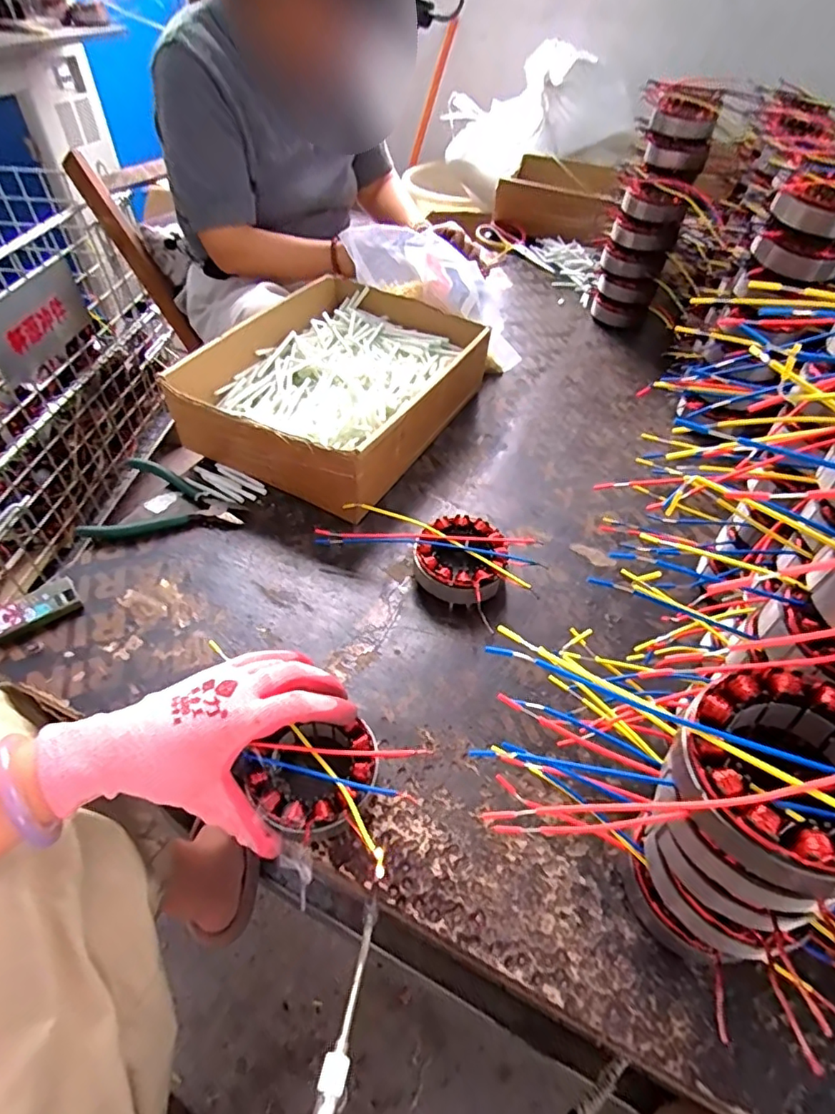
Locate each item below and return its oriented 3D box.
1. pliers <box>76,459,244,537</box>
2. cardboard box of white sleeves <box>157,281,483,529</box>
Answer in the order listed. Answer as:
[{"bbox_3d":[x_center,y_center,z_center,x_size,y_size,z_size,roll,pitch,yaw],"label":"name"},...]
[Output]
[{"bbox_3d":[-0.255,-0.062,0.554,0.143,0.035,0.079,-7,49,-10],"label":"pliers"},{"bbox_3d":[-0.086,-0.203,0.651,0.239,0.091,0.323,24,51,17],"label":"cardboard box of white sleeves"}]

